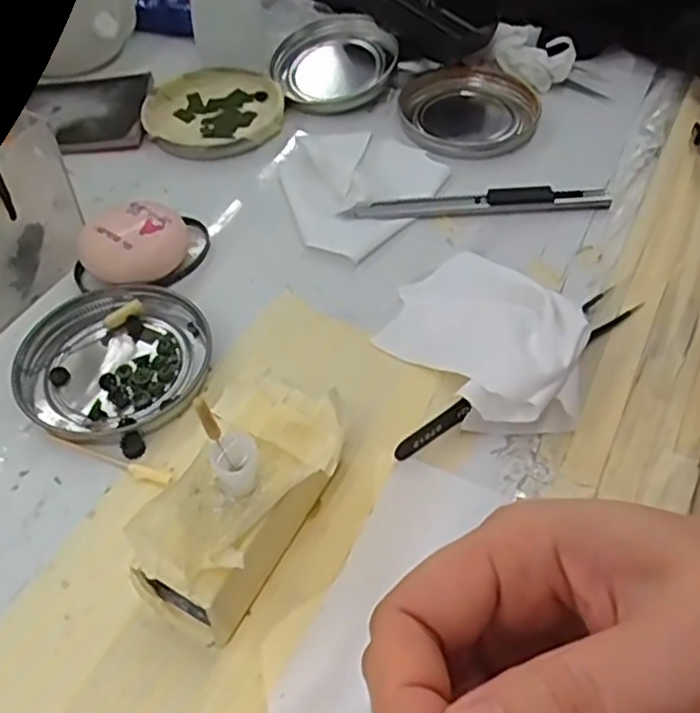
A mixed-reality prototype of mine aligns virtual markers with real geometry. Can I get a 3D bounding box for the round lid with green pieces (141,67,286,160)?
[{"bbox_3d":[-0.078,-0.142,0.412,0.078,0.011,0.081,-1,51,1],"label":"round lid with green pieces"}]

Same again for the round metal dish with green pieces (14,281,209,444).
[{"bbox_3d":[-0.101,0.000,0.299,0.078,0.008,0.075,-1,51,1],"label":"round metal dish with green pieces"}]

